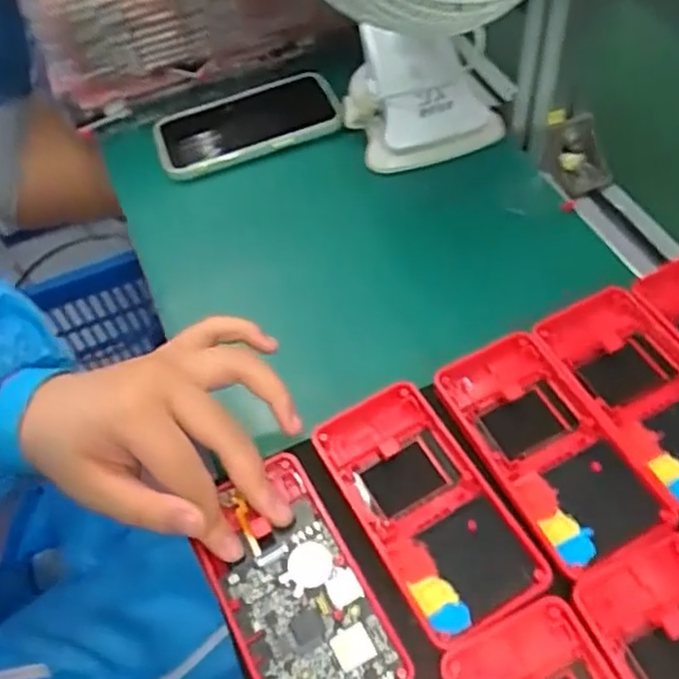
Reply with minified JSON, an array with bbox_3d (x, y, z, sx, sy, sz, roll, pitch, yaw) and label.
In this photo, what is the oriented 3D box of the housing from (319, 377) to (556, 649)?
[{"bbox_3d":[0.040,0.081,0.330,0.059,0.018,0.119,-29,59,-10],"label":"housing"}]

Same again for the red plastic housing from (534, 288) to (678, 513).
[{"bbox_3d":[0.159,0.027,0.351,0.062,0.016,0.121,-26,59,-8],"label":"red plastic housing"}]

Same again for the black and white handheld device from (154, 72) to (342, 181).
[{"bbox_3d":[-0.075,-0.176,0.558,0.144,0.019,0.087,-17,46,-2],"label":"black and white handheld device"}]

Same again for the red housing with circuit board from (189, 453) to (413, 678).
[{"bbox_3d":[-0.021,0.115,0.309,0.062,0.011,0.118,-25,57,-16],"label":"red housing with circuit board"}]

